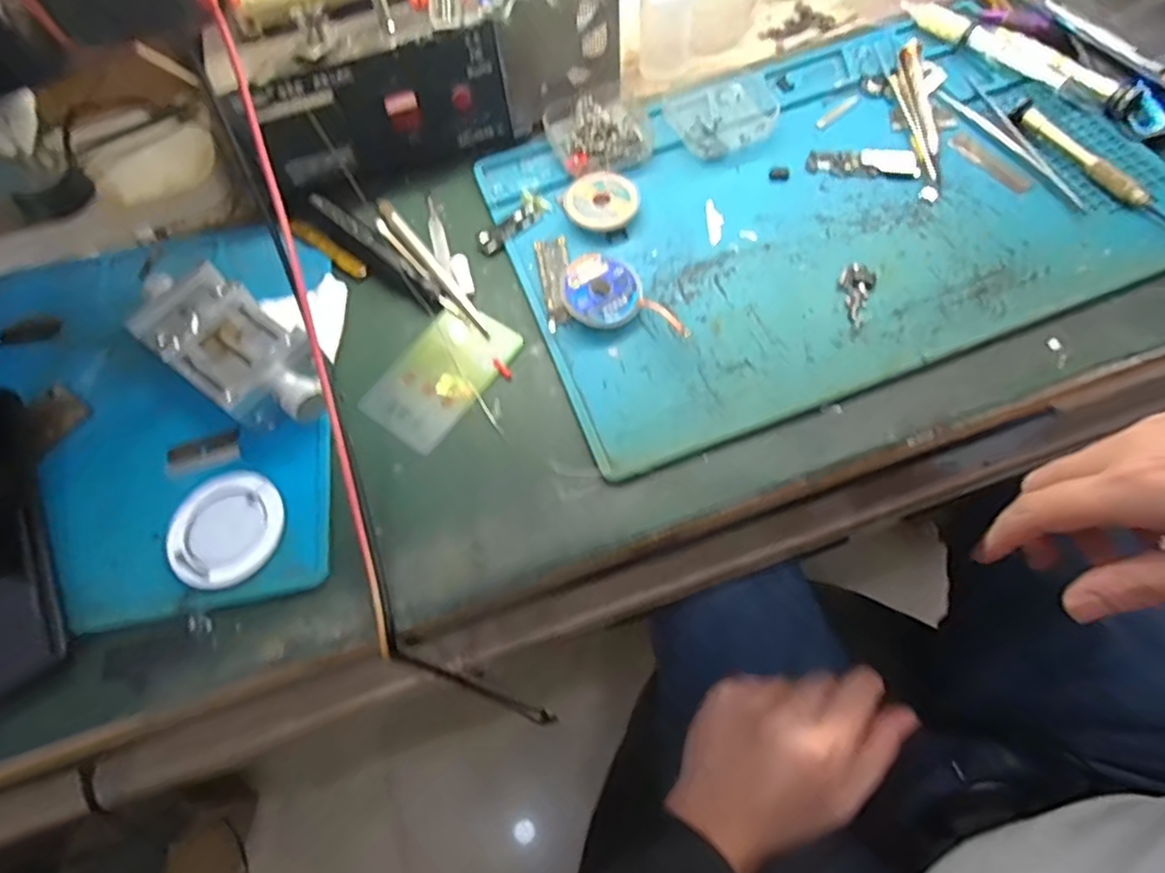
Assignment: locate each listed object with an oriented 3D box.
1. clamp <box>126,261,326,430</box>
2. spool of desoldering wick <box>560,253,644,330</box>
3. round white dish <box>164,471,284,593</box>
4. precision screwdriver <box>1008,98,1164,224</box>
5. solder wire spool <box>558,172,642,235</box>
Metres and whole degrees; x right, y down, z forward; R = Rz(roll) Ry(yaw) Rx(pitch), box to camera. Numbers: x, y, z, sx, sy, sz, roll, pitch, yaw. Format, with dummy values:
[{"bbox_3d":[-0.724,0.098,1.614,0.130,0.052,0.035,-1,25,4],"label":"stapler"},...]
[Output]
[{"bbox_3d":[-0.191,-0.048,0.353,0.140,0.032,0.054,33,71,19],"label":"clamp"},{"bbox_3d":[0.011,-0.081,0.363,0.045,0.015,0.042,-2,63,4],"label":"spool of desoldering wick"},{"bbox_3d":[-0.179,0.045,0.320,0.056,0.004,0.058,-2,63,4],"label":"round white dish"},{"bbox_3d":[0.301,-0.163,0.380,0.015,0.010,0.114,-30,64,-9],"label":"precision screwdriver"},{"bbox_3d":[0.012,-0.144,0.398,0.043,0.012,0.040,-2,63,4],"label":"solder wire spool"}]

